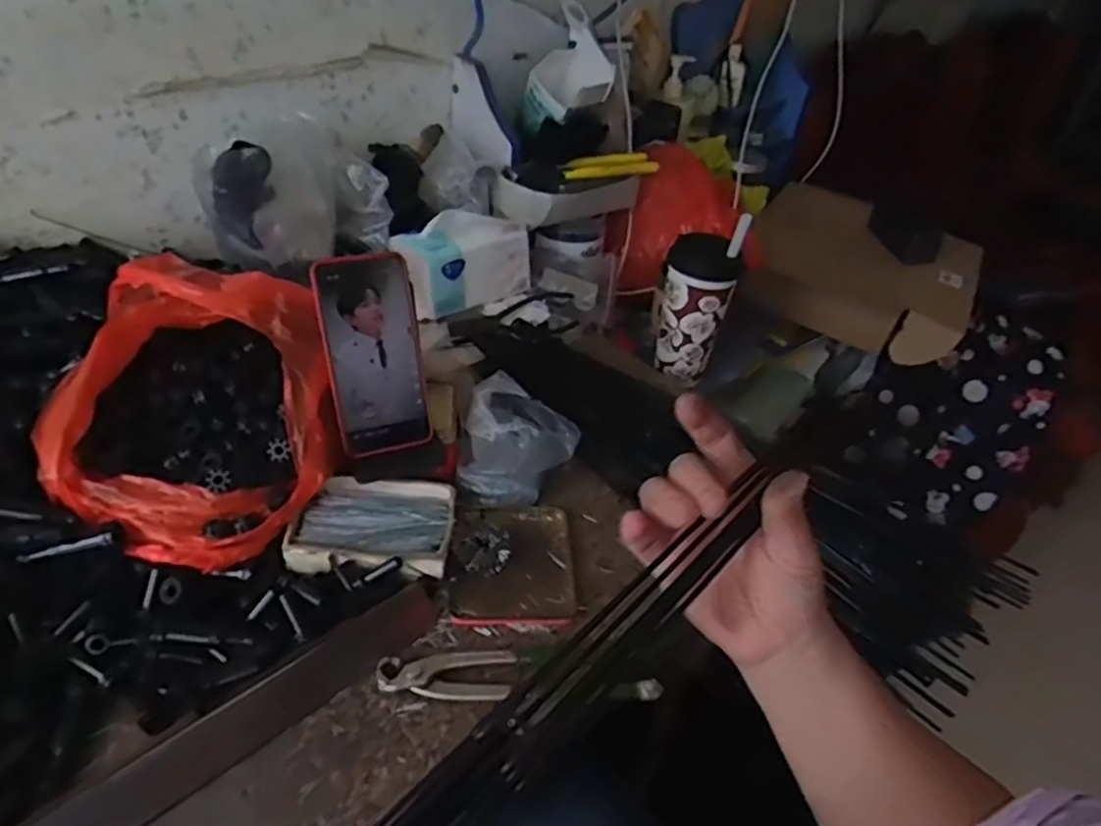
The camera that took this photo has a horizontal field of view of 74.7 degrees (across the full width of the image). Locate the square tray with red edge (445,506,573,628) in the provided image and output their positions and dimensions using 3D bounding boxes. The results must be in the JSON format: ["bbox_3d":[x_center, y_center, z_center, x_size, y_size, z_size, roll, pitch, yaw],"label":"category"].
[{"bbox_3d":[-0.032,0.121,0.602,0.100,0.015,0.121,3,39,-6],"label":"square tray with red edge"}]

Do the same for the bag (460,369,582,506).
[{"bbox_3d":[-0.043,0.022,0.673,0.113,0.051,0.110,32,45,27],"label":"bag"}]

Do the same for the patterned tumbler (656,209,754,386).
[{"bbox_3d":[0.171,-0.141,0.881,0.095,0.188,0.092,18,40,13],"label":"patterned tumbler"}]

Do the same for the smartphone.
[{"bbox_3d":[-0.145,-0.048,0.601,0.078,0.162,0.016,-12,12,-23],"label":"smartphone"}]

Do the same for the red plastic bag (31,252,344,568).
[{"bbox_3d":[-0.284,-0.009,0.586,0.205,0.139,0.243,-8,41,-18],"label":"red plastic bag"}]

